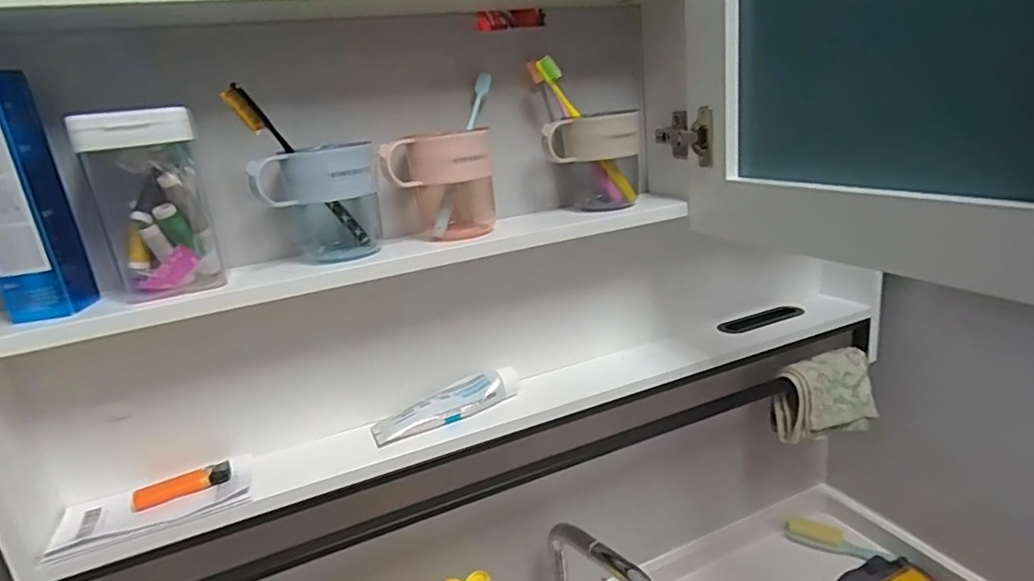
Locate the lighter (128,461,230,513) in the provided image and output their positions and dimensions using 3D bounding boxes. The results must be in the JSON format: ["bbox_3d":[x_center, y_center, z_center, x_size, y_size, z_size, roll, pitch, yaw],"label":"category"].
[{"bbox_3d":[-0.314,0.181,0.556,0.083,0.012,0.028,-17,21,-31],"label":"lighter"}]

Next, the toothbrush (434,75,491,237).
[{"bbox_3d":[-0.056,-0.139,0.603,0.021,0.179,0.011,6,-14,33],"label":"toothbrush"}]

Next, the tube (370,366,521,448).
[{"bbox_3d":[-0.073,0.121,0.638,0.164,0.032,0.038,-13,19,-22],"label":"tube"}]

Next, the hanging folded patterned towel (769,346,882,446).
[{"bbox_3d":[0.427,0.145,0.813,0.133,0.101,0.062,-10,18,-13],"label":"hanging folded patterned towel"}]

